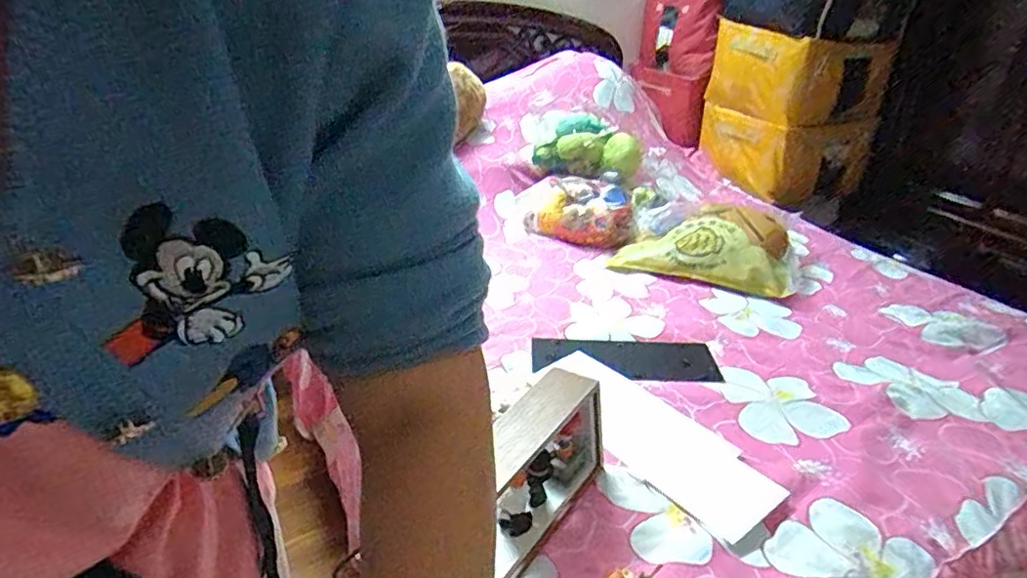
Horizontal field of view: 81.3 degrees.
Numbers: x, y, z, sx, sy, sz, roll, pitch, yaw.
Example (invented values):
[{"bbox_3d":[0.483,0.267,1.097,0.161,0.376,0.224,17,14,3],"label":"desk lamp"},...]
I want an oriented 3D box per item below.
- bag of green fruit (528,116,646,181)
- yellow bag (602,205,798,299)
[{"bbox_3d":[0.225,-0.411,1.802,0.301,0.169,0.149,12,30,18],"label":"bag of green fruit"},{"bbox_3d":[0.478,-0.110,1.500,0.433,0.137,0.240,12,30,18],"label":"yellow bag"}]

